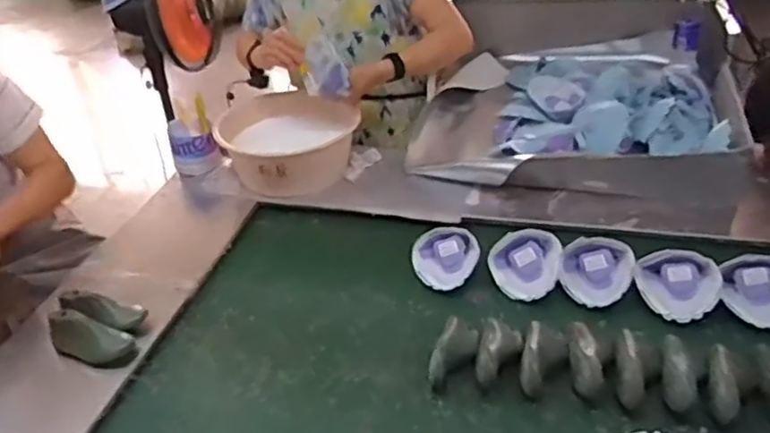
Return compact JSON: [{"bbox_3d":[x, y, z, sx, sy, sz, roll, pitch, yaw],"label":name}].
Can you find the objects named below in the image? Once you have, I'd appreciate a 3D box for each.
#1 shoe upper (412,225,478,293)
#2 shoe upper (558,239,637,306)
[{"bbox_3d":[0.107,0.070,1.227,0.113,0.065,0.123,-4,39,3],"label":"shoe upper"},{"bbox_3d":[0.353,0.088,1.151,0.115,0.067,0.109,-4,39,3],"label":"shoe upper"}]

